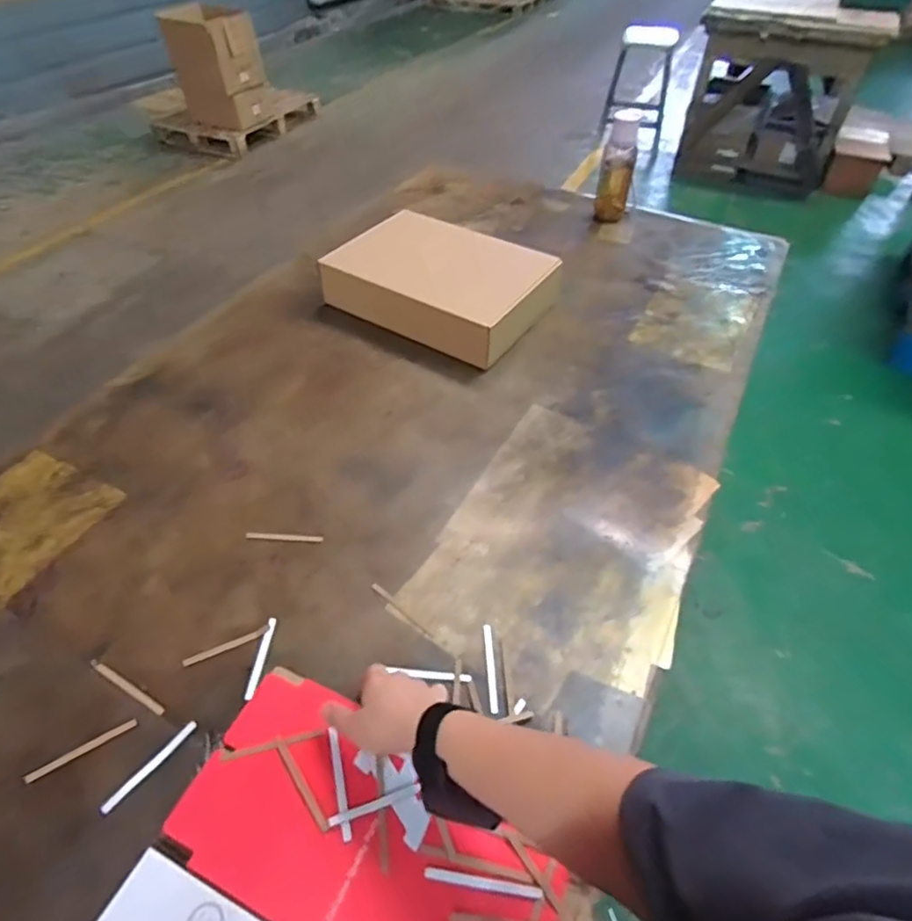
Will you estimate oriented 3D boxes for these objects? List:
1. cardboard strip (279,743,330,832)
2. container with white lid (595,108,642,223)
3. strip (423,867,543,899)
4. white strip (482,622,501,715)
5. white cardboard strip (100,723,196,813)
[{"bbox_3d":[-0.139,0.294,0.521,0.008,0.004,0.084,-33,62,-18],"label":"cardboard strip"},{"bbox_3d":[0.351,-0.634,1.261,0.069,0.203,0.060,9,48,7],"label":"container with white lid"},{"bbox_3d":[0.022,0.351,0.477,0.097,0.004,0.008,7,47,7],"label":"strip"},{"bbox_3d":[0.038,0.221,0.618,0.010,0.004,0.094,-3,46,-2],"label":"white strip"},{"bbox_3d":[-0.292,0.291,0.551,0.011,0.004,0.097,28,53,25],"label":"white cardboard strip"}]

